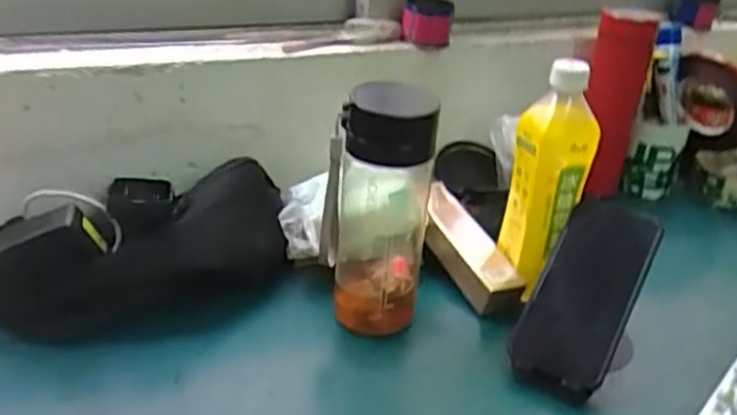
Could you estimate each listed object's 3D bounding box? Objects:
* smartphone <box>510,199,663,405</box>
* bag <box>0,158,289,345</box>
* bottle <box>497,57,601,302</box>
[{"bbox_3d":[0.175,0.068,0.580,0.080,0.013,0.174,12,59,42],"label":"smartphone"},{"bbox_3d":[-0.215,0.037,0.620,0.299,0.096,0.140,-10,30,-27],"label":"bag"},{"bbox_3d":[0.155,-0.026,0.609,0.050,0.186,0.057,-6,32,-21],"label":"bottle"}]

